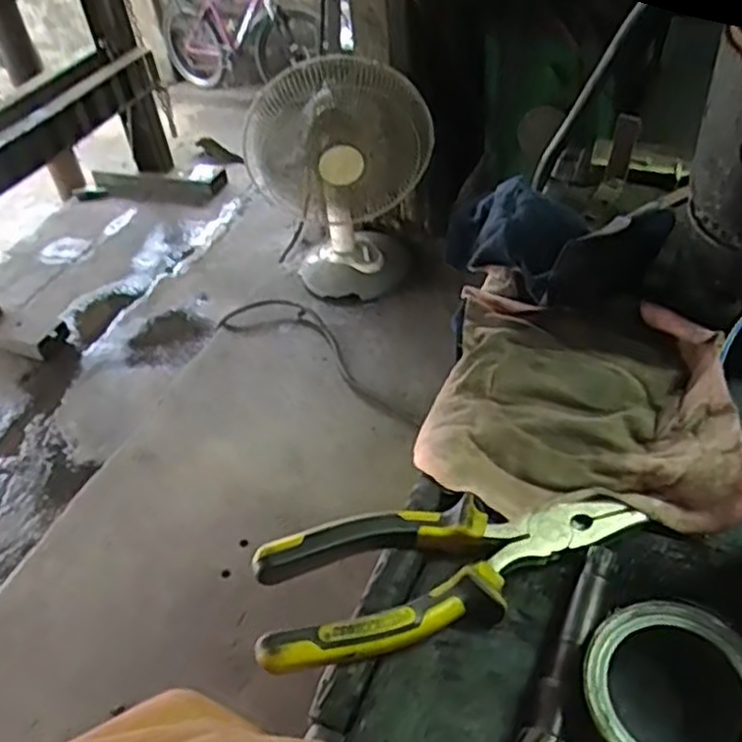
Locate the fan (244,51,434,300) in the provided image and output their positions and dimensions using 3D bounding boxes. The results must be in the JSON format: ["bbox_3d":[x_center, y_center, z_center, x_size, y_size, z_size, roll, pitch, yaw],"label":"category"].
[{"bbox_3d":[-0.057,-0.502,1.811,0.415,0.558,0.386,-2,43,6],"label":"fan"}]

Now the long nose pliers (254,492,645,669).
[{"bbox_3d":[0.035,0.080,0.312,0.170,0.027,0.055,-16,44,-9],"label":"long nose pliers"}]

